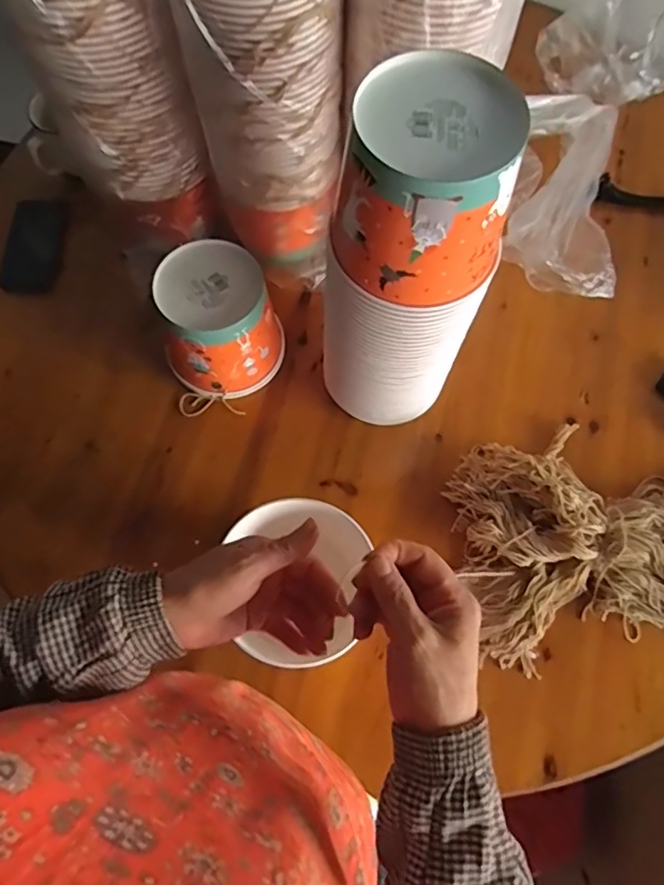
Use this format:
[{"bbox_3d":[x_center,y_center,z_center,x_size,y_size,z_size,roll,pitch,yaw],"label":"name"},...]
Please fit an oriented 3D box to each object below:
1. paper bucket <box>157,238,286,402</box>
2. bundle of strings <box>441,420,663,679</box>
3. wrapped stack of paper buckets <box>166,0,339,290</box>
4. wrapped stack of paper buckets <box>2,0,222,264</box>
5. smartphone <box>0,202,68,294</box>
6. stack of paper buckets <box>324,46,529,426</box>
[{"bbox_3d":[-0.148,-0.151,0.738,0.142,0.152,0.133,0,69,-1],"label":"paper bucket"},{"bbox_3d":[0.362,0.121,0.687,0.416,0.066,0.288,1,69,0],"label":"bundle of strings"},{"bbox_3d":[-0.072,-0.403,0.656,0.154,0.447,0.171,2,69,0],"label":"wrapped stack of paper buckets"},{"bbox_3d":[-0.239,-0.407,0.636,0.159,0.429,0.141,-20,71,-8],"label":"wrapped stack of paper buckets"},{"bbox_3d":[-0.452,-0.300,0.865,0.087,0.013,0.162,0,69,-1],"label":"smartphone"},{"bbox_3d":[0.077,-0.156,0.605,0.143,0.413,0.140,32,72,11],"label":"stack of paper buckets"}]

